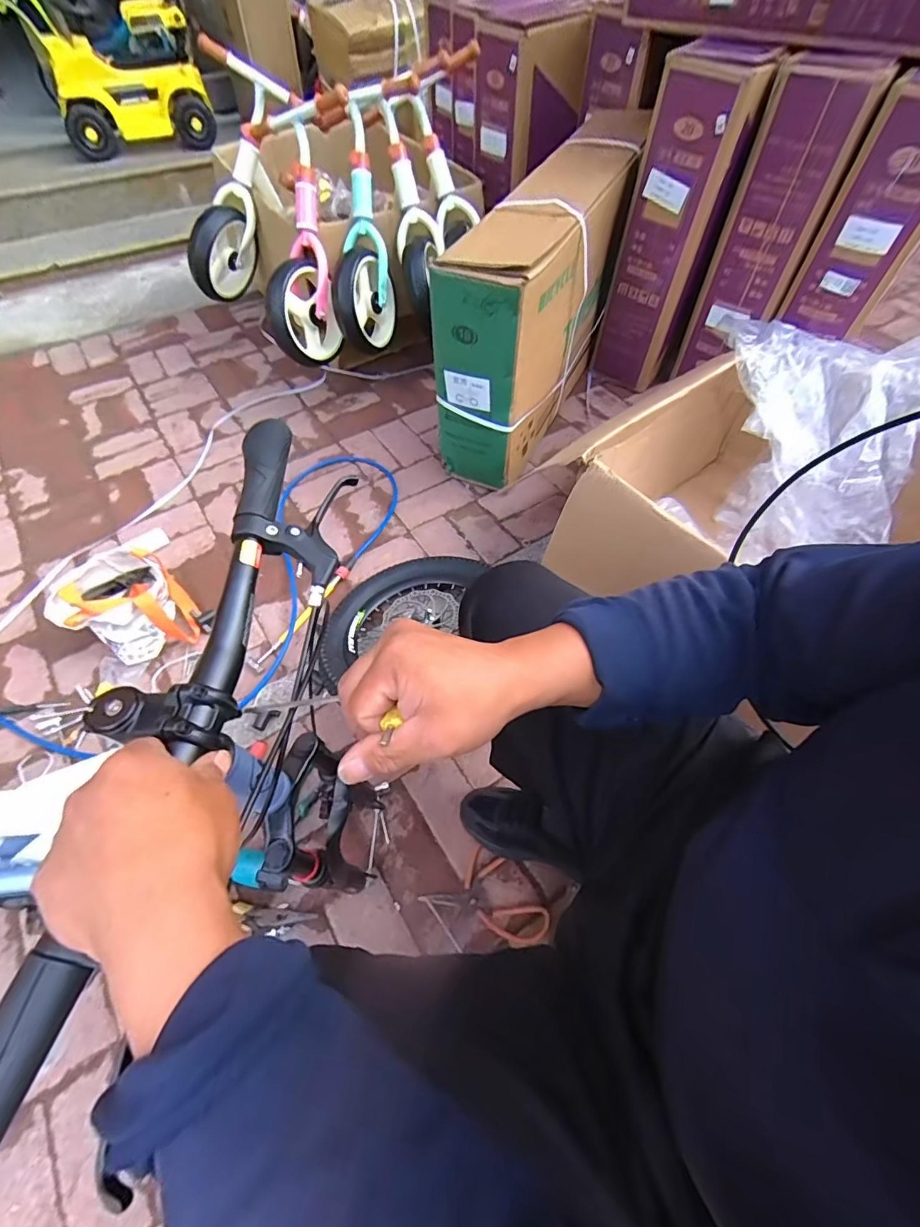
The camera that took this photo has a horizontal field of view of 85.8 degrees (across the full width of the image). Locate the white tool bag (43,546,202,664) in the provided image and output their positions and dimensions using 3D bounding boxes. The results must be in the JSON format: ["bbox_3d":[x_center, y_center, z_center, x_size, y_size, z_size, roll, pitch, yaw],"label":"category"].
[{"bbox_3d":[-0.664,-0.020,0.999,0.201,0.167,0.180,-9,58,-4],"label":"white tool bag"}]

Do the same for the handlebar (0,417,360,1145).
[{"bbox_3d":[-0.192,0.059,0.342,0.117,0.048,0.520,7,58,6],"label":"handlebar"}]

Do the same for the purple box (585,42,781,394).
[{"bbox_3d":[0.497,-0.890,1.192,0.204,0.610,0.253,16,57,10],"label":"purple box"}]

